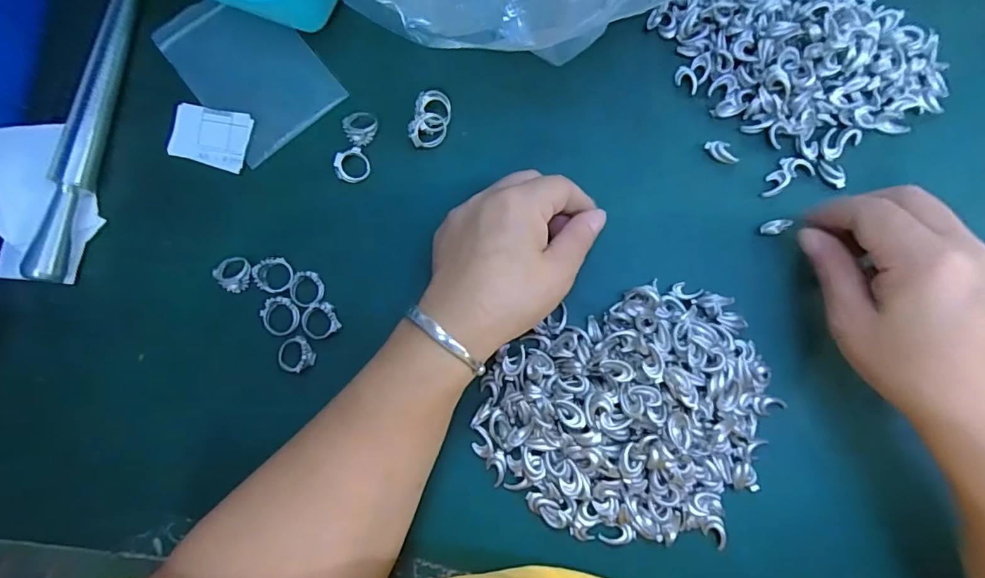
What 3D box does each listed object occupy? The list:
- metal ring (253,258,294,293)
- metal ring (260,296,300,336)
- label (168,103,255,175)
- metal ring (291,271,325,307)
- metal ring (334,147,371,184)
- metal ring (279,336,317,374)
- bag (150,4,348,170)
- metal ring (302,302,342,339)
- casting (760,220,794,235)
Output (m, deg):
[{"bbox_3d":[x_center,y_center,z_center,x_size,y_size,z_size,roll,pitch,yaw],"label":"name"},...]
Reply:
[{"bbox_3d":[-0.138,-0.009,0.312,0.027,0.005,0.022,0,81,3],"label":"metal ring"},{"bbox_3d":[-0.130,0.016,0.306,0.021,0.007,0.023,0,81,3],"label":"metal ring"},{"bbox_3d":[-0.183,-0.100,0.326,0.051,0.004,0.038,16,83,6],"label":"label"},{"bbox_3d":[-0.115,0.000,0.311,0.019,0.007,0.021,-1,81,3],"label":"metal ring"},{"bbox_3d":[-0.089,-0.078,0.320,0.022,0.004,0.021,-2,96,-21],"label":"metal ring"},{"bbox_3d":[-0.120,0.040,0.306,0.019,0.008,0.021,-29,81,-1],"label":"metal ring"},{"bbox_3d":[-0.163,-0.149,0.332,0.078,0.004,0.119,-39,81,-3],"label":"bag"},{"bbox_3d":[-0.107,0.020,0.308,0.021,0.007,0.021,0,81,3],"label":"metal ring"},{"bbox_3d":[0.172,-0.038,0.304,0.019,0.005,0.008,-23,82,1],"label":"casting"}]

